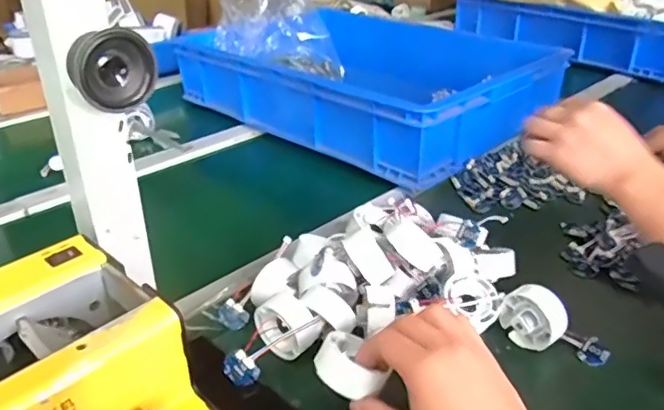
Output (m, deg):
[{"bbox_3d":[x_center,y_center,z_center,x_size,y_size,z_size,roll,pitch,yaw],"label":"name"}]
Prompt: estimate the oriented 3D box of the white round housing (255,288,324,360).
[{"bbox_3d":[-0.038,0.105,0.490,0.035,0.047,0.054,-24,39,-36],"label":"white round housing"}]

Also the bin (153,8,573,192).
[{"bbox_3d":[0.050,-0.233,0.999,0.584,0.114,0.404,27,40,36],"label":"bin"}]

